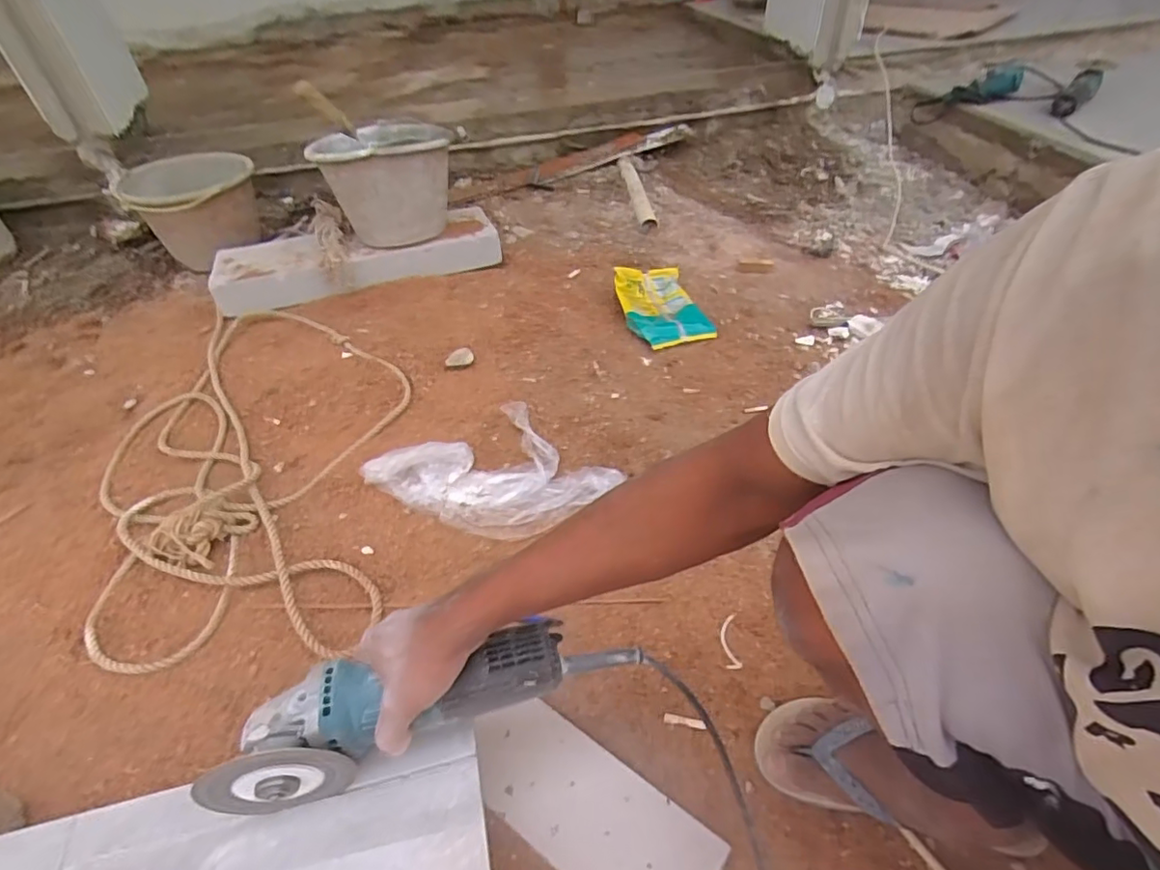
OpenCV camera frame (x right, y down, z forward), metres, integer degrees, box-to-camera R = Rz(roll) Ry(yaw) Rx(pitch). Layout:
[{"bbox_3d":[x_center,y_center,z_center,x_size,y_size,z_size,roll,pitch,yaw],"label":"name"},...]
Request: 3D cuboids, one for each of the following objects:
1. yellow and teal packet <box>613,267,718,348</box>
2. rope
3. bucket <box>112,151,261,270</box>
[{"bbox_3d":[0.169,-0.271,1.194,0.168,0.061,0.223,-16,45,-12],"label":"yellow and teal packet"},{"bbox_3d":[-0.506,-0.009,0.917,0.421,0.080,0.762,-7,43,-4],"label":"rope"},{"bbox_3d":[-0.887,-0.521,1.362,0.264,0.197,0.264,-2,43,2],"label":"bucket"}]

